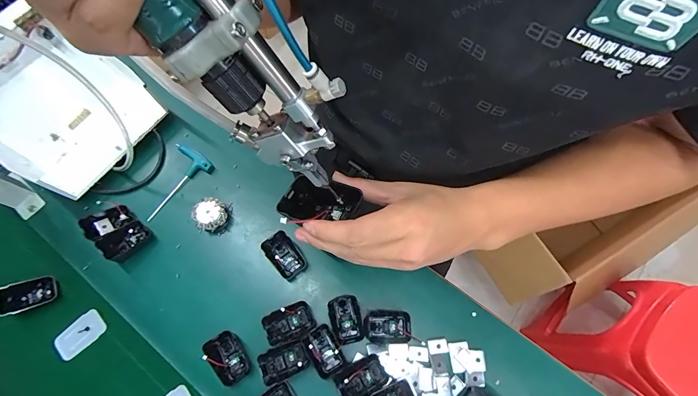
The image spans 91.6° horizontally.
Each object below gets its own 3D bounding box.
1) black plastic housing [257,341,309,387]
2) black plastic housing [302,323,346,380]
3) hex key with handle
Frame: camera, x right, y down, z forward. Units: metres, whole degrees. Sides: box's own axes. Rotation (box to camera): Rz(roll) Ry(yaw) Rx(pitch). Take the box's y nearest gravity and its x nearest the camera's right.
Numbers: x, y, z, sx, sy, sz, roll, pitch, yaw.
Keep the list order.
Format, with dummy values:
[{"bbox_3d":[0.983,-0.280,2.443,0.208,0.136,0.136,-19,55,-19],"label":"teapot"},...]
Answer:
[{"bbox_3d":[-0.092,0.230,0.474,0.064,0.031,0.043,-22,71,-9],"label":"black plastic housing"},{"bbox_3d":[-0.036,0.220,0.489,0.047,0.022,0.063,-34,73,-12],"label":"black plastic housing"},{"bbox_3d":[-0.312,-0.033,0.584,0.085,0.011,0.135,39,74,13],"label":"hex key with handle"}]

